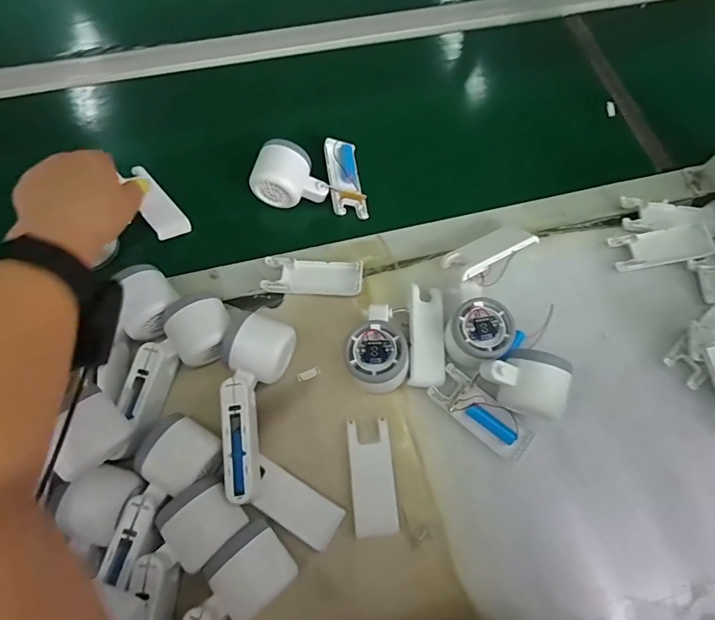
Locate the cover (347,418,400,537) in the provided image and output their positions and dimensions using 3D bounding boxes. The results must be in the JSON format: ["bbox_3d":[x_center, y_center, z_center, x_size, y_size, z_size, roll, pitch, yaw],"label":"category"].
[{"bbox_3d":[0.014,0.155,0.400,0.040,0.013,0.100,-5,69,-4],"label":"cover"}]

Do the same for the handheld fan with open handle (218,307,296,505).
[{"bbox_3d":[-0.104,0.084,0.404,0.059,0.051,0.166,10,69,2],"label":"handheld fan with open handle"}]

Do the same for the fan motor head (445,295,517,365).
[{"bbox_3d":[0.120,0.022,0.424,0.059,0.037,0.059,1,69,-2],"label":"fan motor head"}]

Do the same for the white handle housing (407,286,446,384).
[{"bbox_3d":[0.069,0.028,0.442,0.041,0.017,0.102,12,73,-23],"label":"white handle housing"}]

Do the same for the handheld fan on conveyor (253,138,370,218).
[{"bbox_3d":[-0.058,-0.153,0.496,0.125,0.057,0.098,-11,70,-6],"label":"handheld fan on conveyor"}]

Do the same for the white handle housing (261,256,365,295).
[{"bbox_3d":[-0.048,-0.036,0.469,0.106,0.017,0.041,5,69,0],"label":"white handle housing"}]

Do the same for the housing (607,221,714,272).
[{"bbox_3d":[0.349,-0.072,0.489,0.109,0.019,0.043,-6,69,-4],"label":"housing"}]

